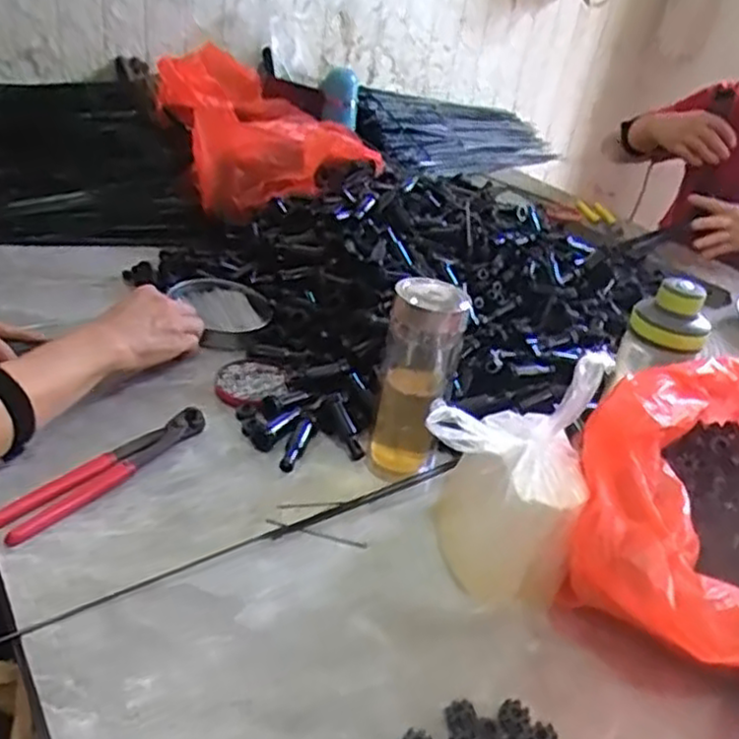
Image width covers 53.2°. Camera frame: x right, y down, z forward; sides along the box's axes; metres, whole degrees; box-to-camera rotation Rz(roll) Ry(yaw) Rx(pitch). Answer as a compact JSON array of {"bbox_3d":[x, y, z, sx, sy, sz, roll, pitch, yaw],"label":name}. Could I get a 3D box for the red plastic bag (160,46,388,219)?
[{"bbox_3d":[-0.190,-0.407,1.222,0.255,0.162,0.424,-8,34,-26],"label":"red plastic bag"}]

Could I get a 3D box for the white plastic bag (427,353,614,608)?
[{"bbox_3d":[0.108,0.076,0.556,0.115,0.161,0.093,20,31,18],"label":"white plastic bag"}]

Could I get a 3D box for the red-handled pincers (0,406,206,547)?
[{"bbox_3d":[-0.216,0.082,0.620,0.033,0.013,0.201,25,34,26],"label":"red-handled pincers"}]

